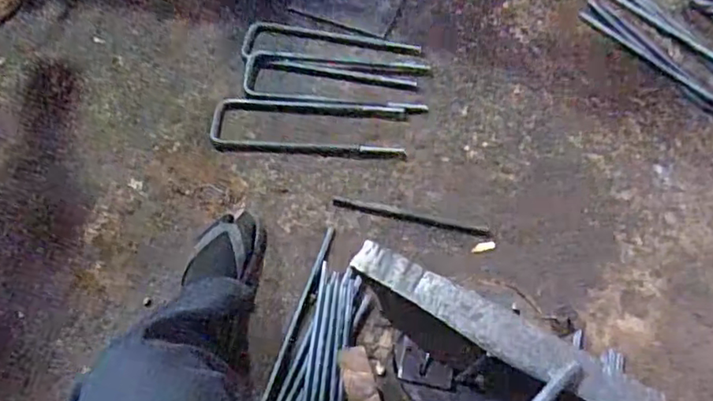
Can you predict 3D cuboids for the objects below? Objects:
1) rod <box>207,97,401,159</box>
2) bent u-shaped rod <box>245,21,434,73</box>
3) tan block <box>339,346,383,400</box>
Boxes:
[{"bbox_3d":[-0.091,-0.143,1.100,0.359,0.020,0.128,3,63,-4],"label":"rod"},{"bbox_3d":[-0.043,-0.320,1.204,0.377,0.027,0.096,3,61,0],"label":"bent u-shaped rod"},{"bbox_3d":[0.008,0.232,0.689,0.038,0.016,0.115,-13,62,-9],"label":"tan block"}]

